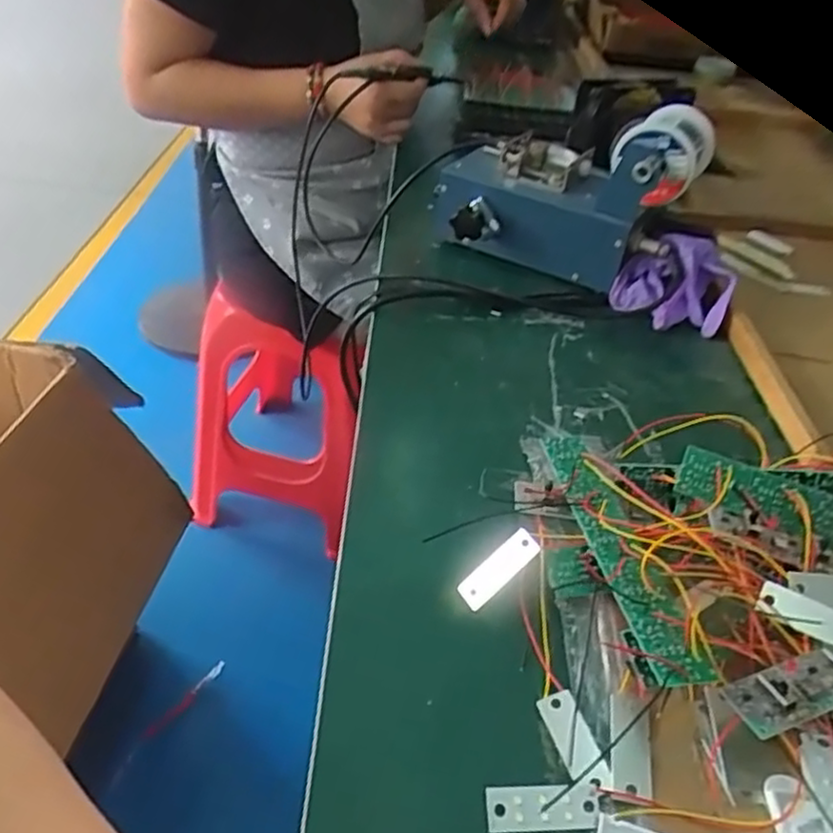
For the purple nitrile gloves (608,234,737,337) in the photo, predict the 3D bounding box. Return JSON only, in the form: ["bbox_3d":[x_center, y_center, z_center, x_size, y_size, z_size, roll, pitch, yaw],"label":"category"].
[{"bbox_3d":[0.196,-0.105,0.567,0.085,0.056,0.063,13,39,9],"label":"purple nitrile gloves"}]

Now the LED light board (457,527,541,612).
[{"bbox_3d":[0.041,0.078,0.372,0.047,0.004,0.017,-46,68,7],"label":"LED light board"}]

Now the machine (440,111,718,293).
[{"bbox_3d":[0.108,-0.181,0.594,0.211,0.123,0.097,25,42,22],"label":"machine"}]

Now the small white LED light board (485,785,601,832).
[{"bbox_3d":[0.051,0.158,0.295,0.045,0.004,0.016,0,59,-4],"label":"small white LED light board"}]

